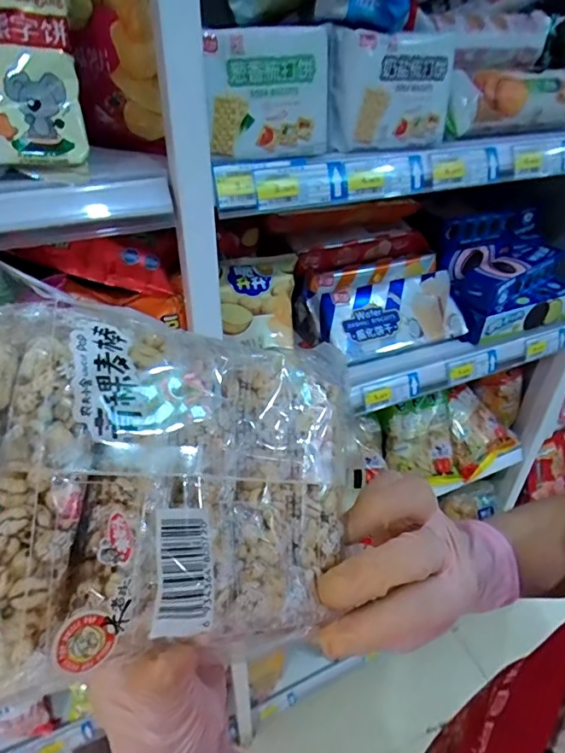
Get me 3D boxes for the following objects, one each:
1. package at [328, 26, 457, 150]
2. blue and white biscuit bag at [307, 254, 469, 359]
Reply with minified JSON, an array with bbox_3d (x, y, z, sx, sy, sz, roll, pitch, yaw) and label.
[{"bbox_3d":[0.105,-0.278,0.475,0.135,0.091,0.038,-18,41,-24],"label":"package"},{"bbox_3d":[0.158,-0.108,0.730,0.228,0.079,0.121,-14,39,-19],"label":"blue and white biscuit bag"}]

